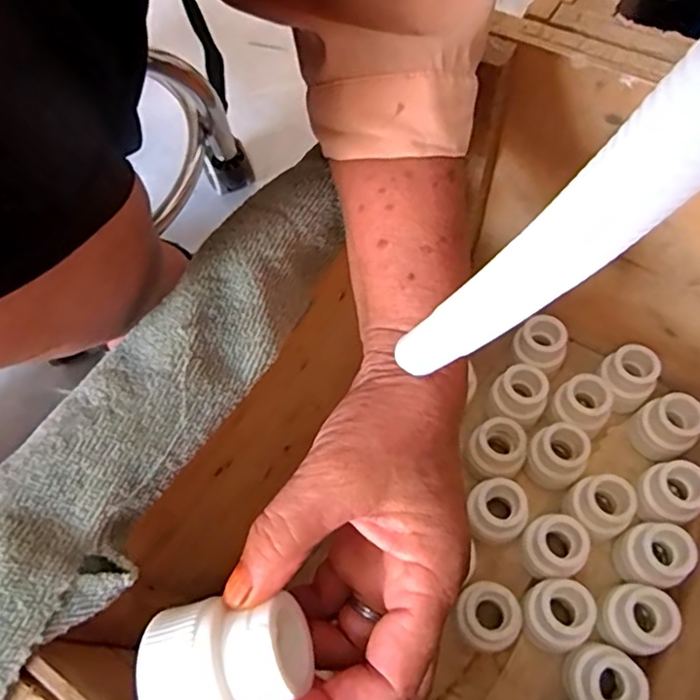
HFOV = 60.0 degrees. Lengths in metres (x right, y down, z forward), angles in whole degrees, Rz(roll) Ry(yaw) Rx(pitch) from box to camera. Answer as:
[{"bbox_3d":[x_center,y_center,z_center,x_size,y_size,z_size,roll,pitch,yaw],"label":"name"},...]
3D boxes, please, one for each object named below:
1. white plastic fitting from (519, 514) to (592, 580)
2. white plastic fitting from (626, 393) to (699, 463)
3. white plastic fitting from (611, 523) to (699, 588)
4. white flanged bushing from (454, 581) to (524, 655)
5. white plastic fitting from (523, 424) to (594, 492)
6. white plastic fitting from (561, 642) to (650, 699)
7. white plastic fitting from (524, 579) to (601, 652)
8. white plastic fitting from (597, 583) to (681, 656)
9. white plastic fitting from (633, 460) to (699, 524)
[{"bbox_3d":[0.142,0.138,0.424,0.036,0.043,0.039,-2,62,3],"label":"white plastic fitting"},{"bbox_3d":[0.240,0.059,0.462,0.037,0.049,0.041,-38,66,-15],"label":"white plastic fitting"},{"bbox_3d":[0.209,0.142,0.417,0.040,0.040,0.040,-2,62,3],"label":"white plastic fitting"},{"bbox_3d":[0.091,0.180,0.408,0.040,0.048,0.037,-2,62,3],"label":"white flanged bushing"},{"bbox_3d":[0.153,0.082,0.455,0.039,0.048,0.038,40,71,21],"label":"white plastic fitting"},{"bbox_3d":[0.160,0.211,0.384,0.037,0.055,0.040,13,64,10],"label":"white plastic fitting"},{"bbox_3d":[0.136,0.176,0.405,0.040,0.049,0.039,-2,62,3],"label":"white plastic fitting"},{"bbox_3d":[0.189,0.180,0.405,0.038,0.050,0.040,-2,62,3],"label":"white plastic fitting"},{"bbox_3d":[0.230,0.107,0.443,0.043,0.049,0.040,-2,62,3],"label":"white plastic fitting"}]

